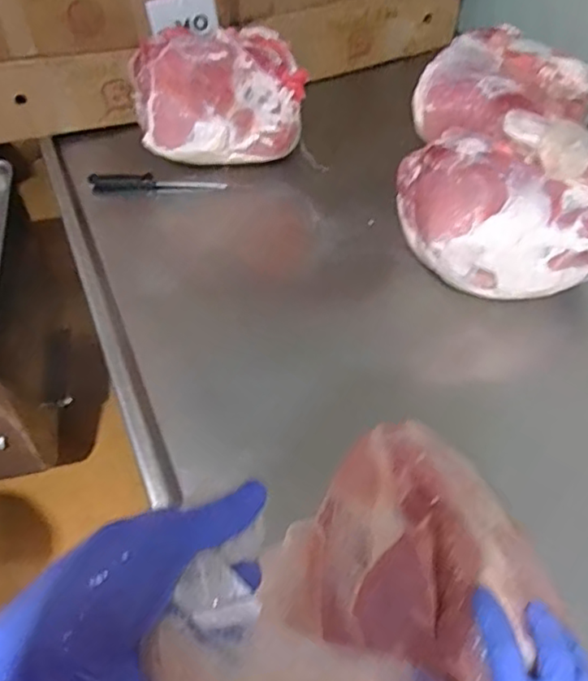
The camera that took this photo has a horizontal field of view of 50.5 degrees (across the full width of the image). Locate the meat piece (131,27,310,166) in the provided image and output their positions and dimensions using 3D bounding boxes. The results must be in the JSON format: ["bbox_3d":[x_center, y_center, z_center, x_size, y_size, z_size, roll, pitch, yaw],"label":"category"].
[{"bbox_3d":[-0.148,-0.486,1.241,0.336,0.185,0.207,-8,47,-5],"label":"meat piece"}]

